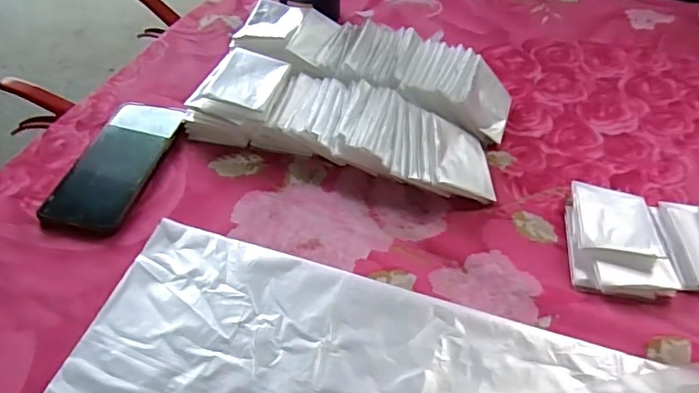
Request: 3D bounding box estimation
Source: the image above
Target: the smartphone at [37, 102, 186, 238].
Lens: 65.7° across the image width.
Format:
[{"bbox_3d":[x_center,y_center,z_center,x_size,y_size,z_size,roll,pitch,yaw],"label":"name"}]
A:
[{"bbox_3d":[-0.224,-0.033,0.521,0.082,0.013,0.164,10,49,8],"label":"smartphone"}]

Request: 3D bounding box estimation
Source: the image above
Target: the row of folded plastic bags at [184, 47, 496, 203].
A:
[{"bbox_3d":[-0.009,-0.071,0.531,0.306,0.051,0.099,15,50,12],"label":"row of folded plastic bags"}]

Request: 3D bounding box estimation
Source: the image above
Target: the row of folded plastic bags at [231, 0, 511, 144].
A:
[{"bbox_3d":[0.019,-0.143,0.594,0.318,0.055,0.103,16,51,13],"label":"row of folded plastic bags"}]

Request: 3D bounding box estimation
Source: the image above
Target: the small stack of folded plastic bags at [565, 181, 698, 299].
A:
[{"bbox_3d":[0.298,0.043,0.452,0.219,0.023,0.102,8,49,7],"label":"small stack of folded plastic bags"}]

